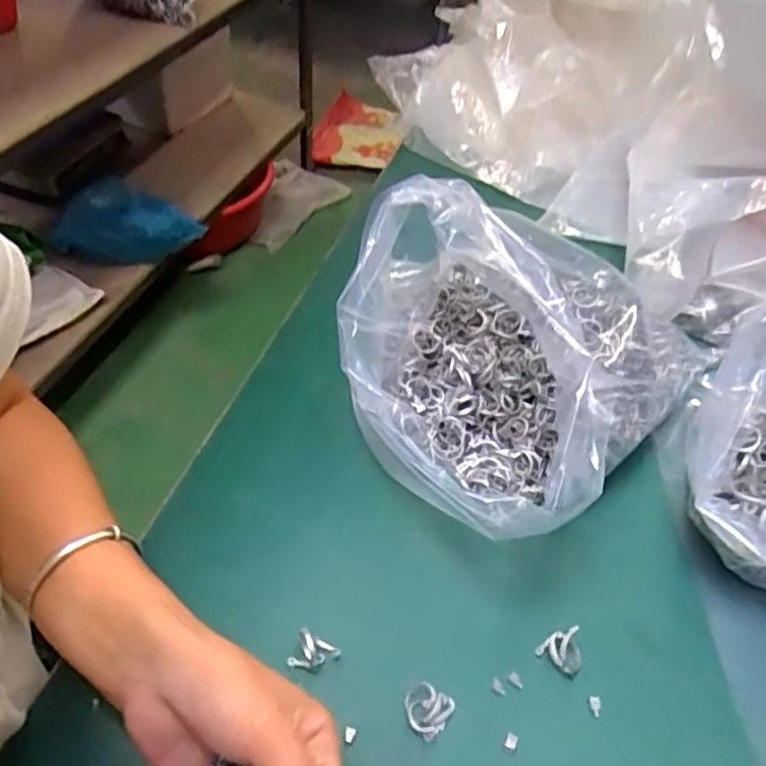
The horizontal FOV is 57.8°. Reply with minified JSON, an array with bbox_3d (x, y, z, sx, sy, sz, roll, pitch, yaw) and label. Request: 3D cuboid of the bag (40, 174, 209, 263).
[{"bbox_3d":[-0.505,-0.323,1.418,0.266,0.084,0.174,16,48,9],"label":"bag"}]

